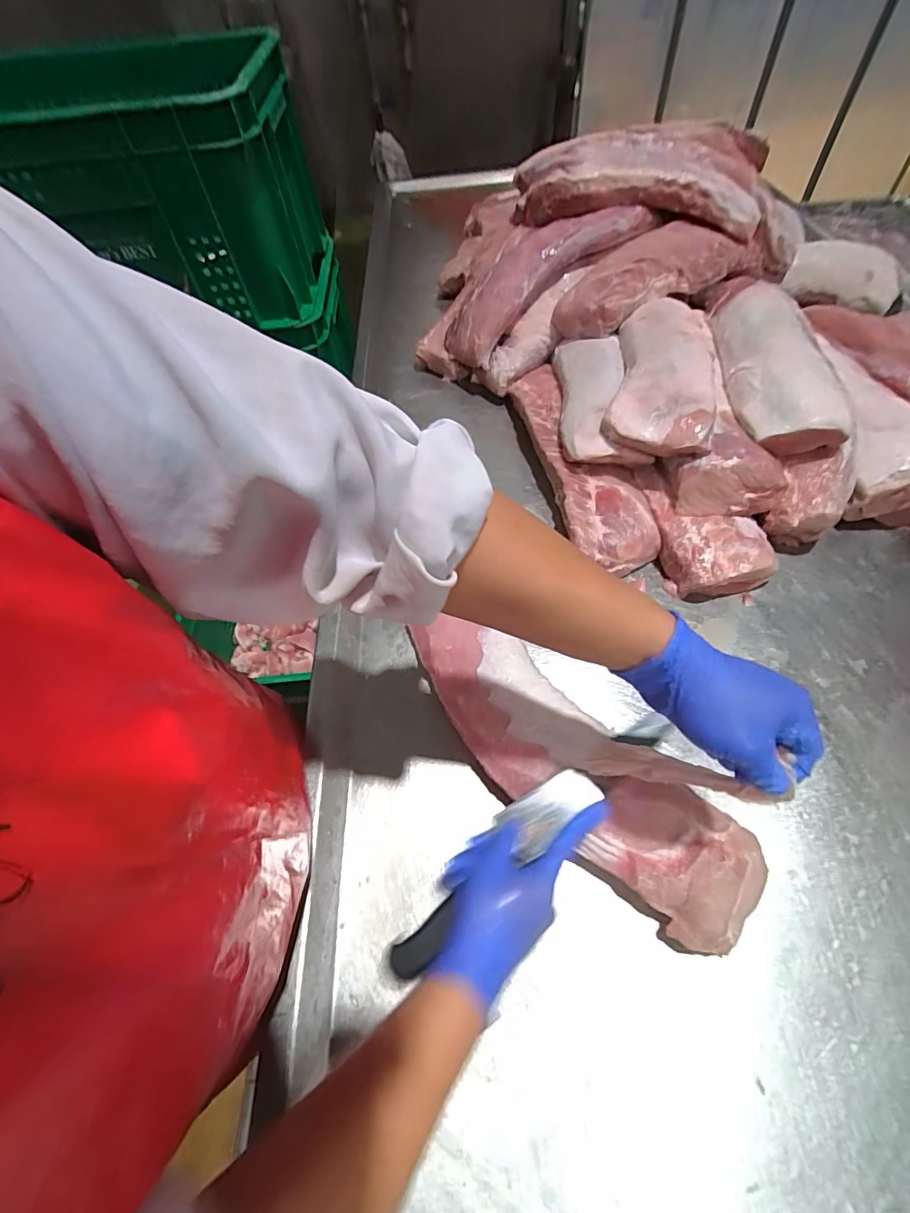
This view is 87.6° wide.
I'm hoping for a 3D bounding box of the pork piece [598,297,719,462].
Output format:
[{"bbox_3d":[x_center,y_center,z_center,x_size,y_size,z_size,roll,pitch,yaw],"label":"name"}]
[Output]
[{"bbox_3d":[0.305,-0.353,0.681,0.140,0.058,0.342,12,58,12],"label":"pork piece"}]

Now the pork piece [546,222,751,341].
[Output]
[{"bbox_3d":[0.340,-0.576,0.823,0.371,0.070,0.135,-33,60,-16],"label":"pork piece"}]

